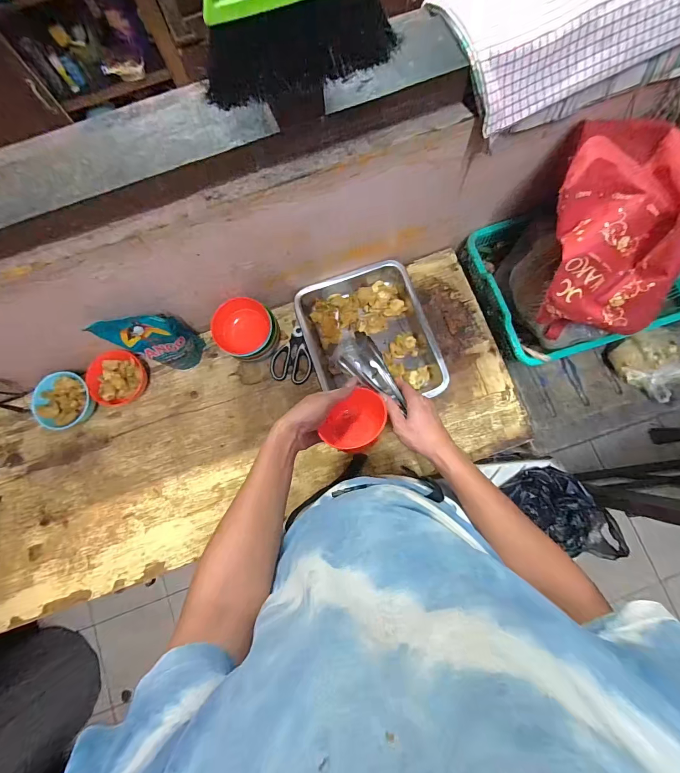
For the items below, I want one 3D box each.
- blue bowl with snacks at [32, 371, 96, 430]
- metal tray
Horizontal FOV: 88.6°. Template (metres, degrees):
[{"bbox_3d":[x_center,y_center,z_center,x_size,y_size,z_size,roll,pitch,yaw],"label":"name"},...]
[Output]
[{"bbox_3d":[-0.545,0.032,0.703,0.113,0.051,0.107,0,81,1],"label":"blue bowl with snacks"},{"bbox_3d":[0.057,-0.099,0.717,0.239,0.043,0.289,-19,81,-2],"label":"metal tray"}]

